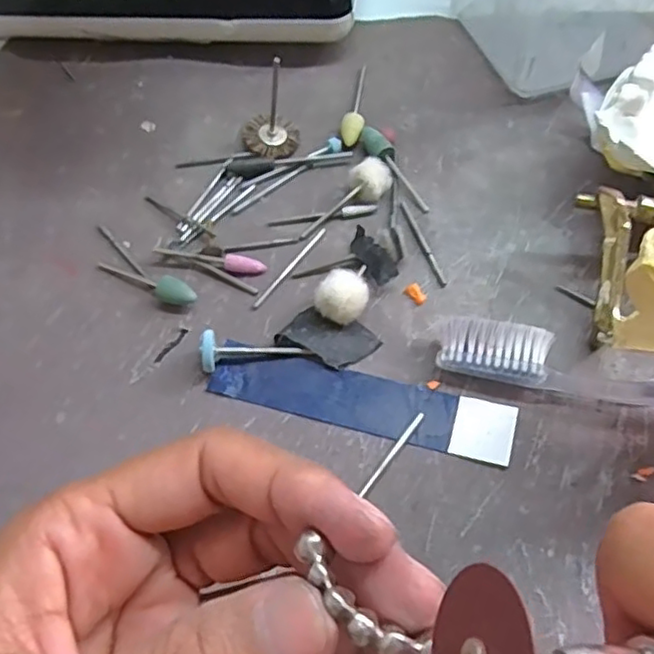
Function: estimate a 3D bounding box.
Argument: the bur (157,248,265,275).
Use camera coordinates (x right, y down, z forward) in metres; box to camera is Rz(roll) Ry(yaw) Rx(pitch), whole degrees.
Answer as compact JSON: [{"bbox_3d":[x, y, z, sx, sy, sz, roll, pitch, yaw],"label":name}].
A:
[{"bbox_3d":[-0.046,-0.026,0.249,0.043,0.007,0.007,10,60,10],"label":"bur"}]

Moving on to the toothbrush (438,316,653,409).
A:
[{"bbox_3d":[0.130,0.020,0.205,0.184,0.015,0.017,9,60,9],"label":"toothbrush"}]

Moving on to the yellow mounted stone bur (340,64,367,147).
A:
[{"bbox_3d":[0.013,-0.100,0.287,0.009,0.006,0.047,5,59,7],"label":"yellow mounted stone bur"}]

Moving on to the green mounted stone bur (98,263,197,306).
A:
[{"bbox_3d":[-0.070,-0.017,0.246,0.045,0.009,0.008,16,61,27],"label":"green mounted stone bur"}]

